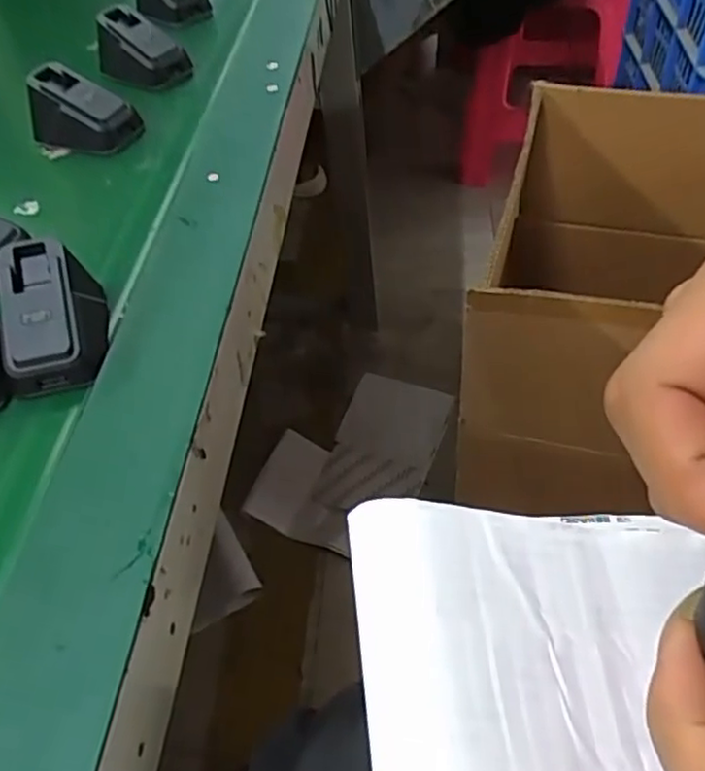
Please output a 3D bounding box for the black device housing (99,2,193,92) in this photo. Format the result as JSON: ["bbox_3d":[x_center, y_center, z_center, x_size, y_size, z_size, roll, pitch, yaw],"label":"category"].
[{"bbox_3d":[-0.160,-0.252,0.510,0.063,0.044,0.047,24,56,25],"label":"black device housing"}]

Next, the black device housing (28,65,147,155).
[{"bbox_3d":[-0.180,-0.181,0.449,0.069,0.034,0.043,11,52,16],"label":"black device housing"}]

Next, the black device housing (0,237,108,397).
[{"bbox_3d":[-0.139,-0.034,0.310,0.037,0.040,0.063,-12,49,-4],"label":"black device housing"}]

